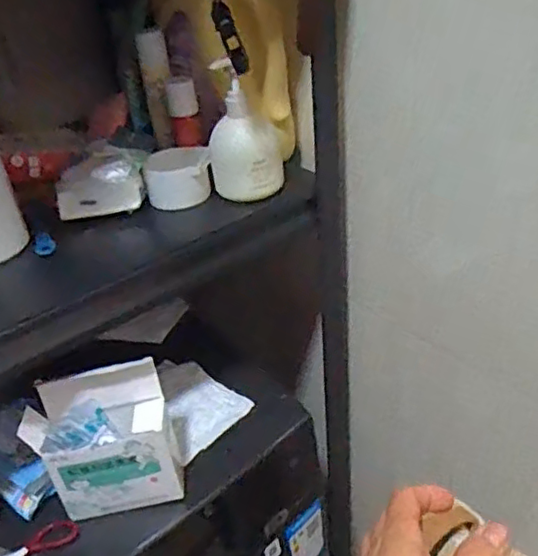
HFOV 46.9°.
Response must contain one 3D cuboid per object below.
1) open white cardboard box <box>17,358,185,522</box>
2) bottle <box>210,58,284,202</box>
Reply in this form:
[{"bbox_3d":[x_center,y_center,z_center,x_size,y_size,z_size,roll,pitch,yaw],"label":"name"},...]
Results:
[{"bbox_3d":[-0.165,0.164,0.627,0.137,0.130,0.073,-9,34,-3],"label":"open white cardboard box"},{"bbox_3d":[-0.026,-0.144,0.655,0.075,0.113,0.059,-7,34,-1],"label":"bottle"}]

